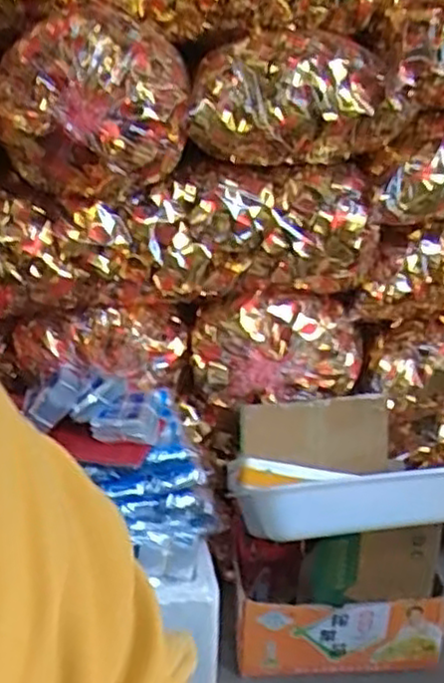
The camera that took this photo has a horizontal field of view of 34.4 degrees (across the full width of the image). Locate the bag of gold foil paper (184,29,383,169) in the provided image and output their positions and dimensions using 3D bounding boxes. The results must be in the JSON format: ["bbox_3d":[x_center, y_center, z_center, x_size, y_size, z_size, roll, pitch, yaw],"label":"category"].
[{"bbox_3d":[0.112,-0.409,1.217,0.316,0.199,0.161,2,20,3],"label":"bag of gold foil paper"}]

